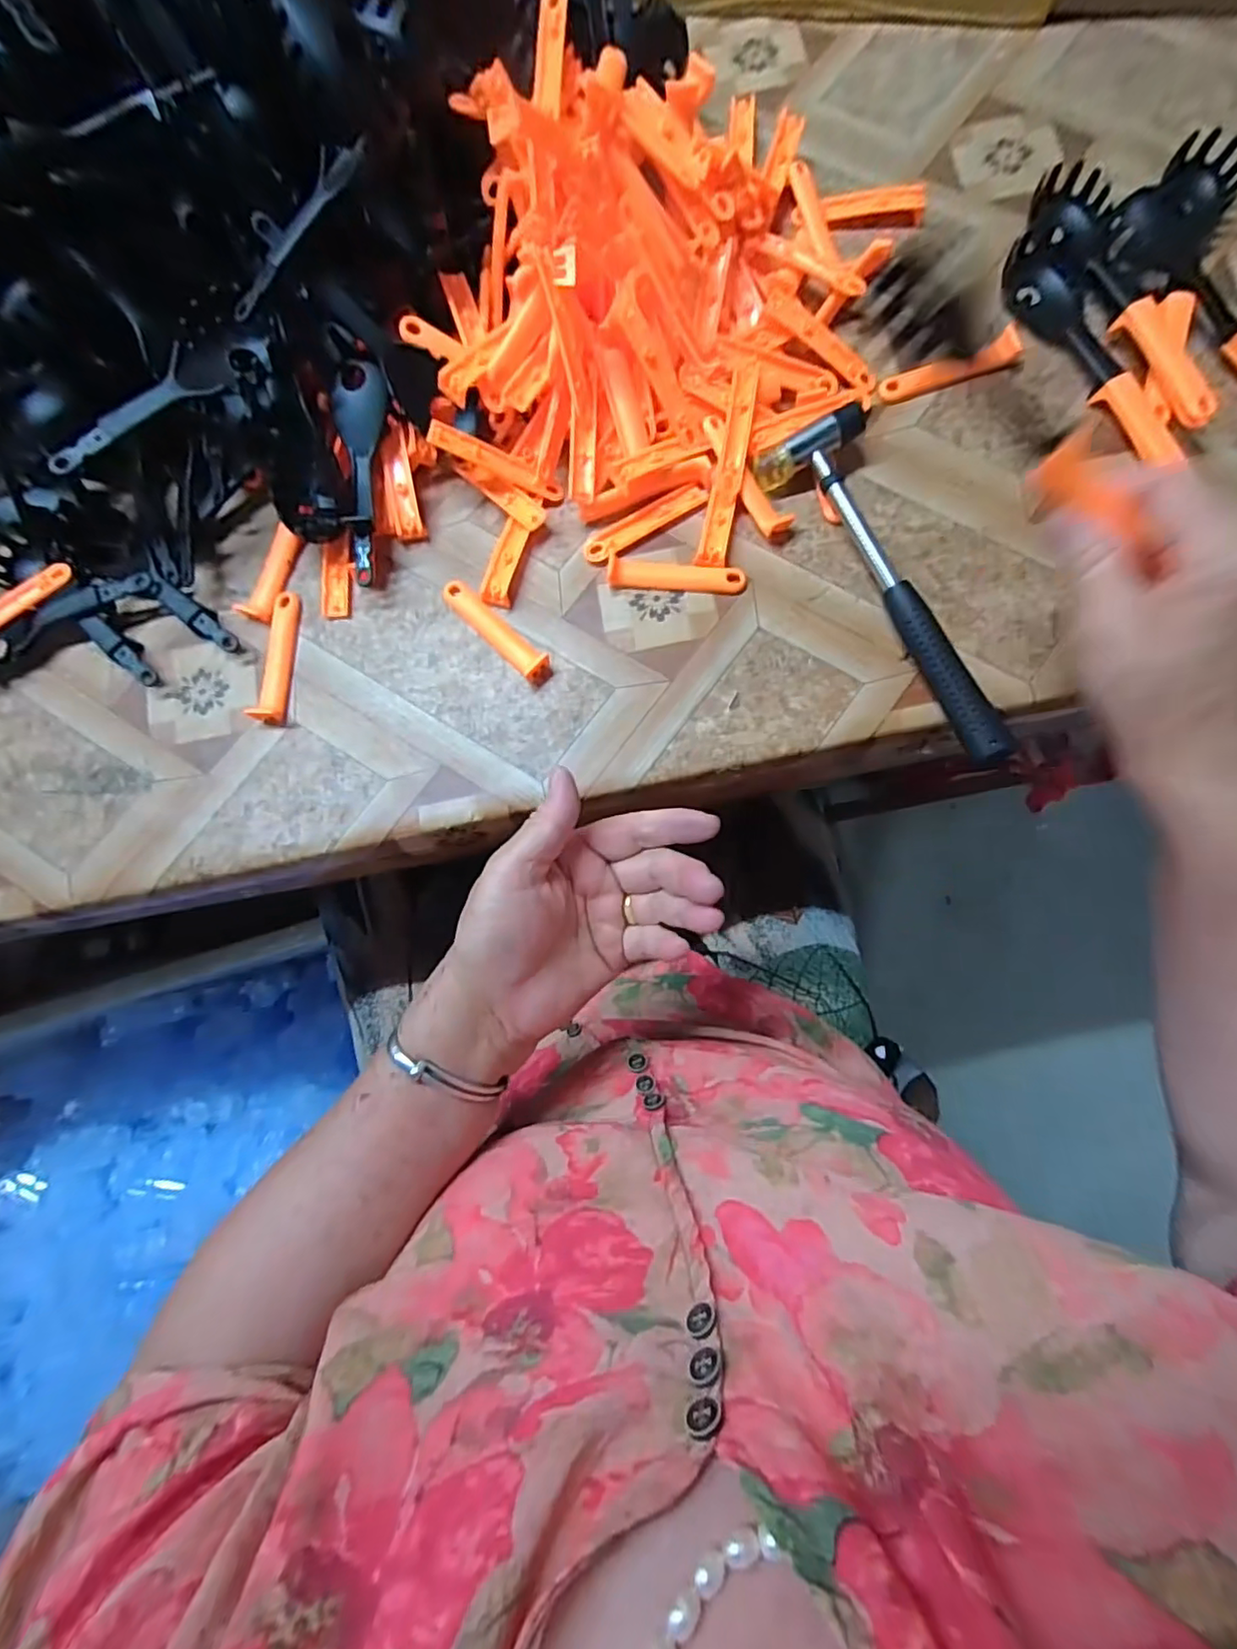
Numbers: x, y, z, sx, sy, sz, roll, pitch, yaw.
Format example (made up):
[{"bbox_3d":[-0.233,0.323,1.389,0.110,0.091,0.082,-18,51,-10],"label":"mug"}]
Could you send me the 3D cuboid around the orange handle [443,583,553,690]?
[{"bbox_3d":[-0.068,-0.109,0.335,0.016,0.007,0.079,-45,83,-5],"label":"orange handle"}]

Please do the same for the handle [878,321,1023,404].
[{"bbox_3d":[0.192,-0.265,0.347,0.082,0.011,0.019,-17,81,-1],"label":"handle"}]

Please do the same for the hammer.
[{"bbox_3d":[0.155,-0.131,0.321,0.057,0.023,0.205,-32,82,-3],"label":"hammer"}]

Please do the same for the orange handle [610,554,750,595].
[{"bbox_3d":[0.033,-0.138,0.334,0.075,0.009,0.015,3,82,2],"label":"orange handle"}]

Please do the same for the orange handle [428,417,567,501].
[{"bbox_3d":[-0.067,-0.202,0.336,0.075,0.008,0.013,16,81,-24],"label":"orange handle"}]

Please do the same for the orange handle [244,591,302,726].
[{"bbox_3d":[-0.191,-0.094,0.338,0.017,0.006,0.076,7,82,3],"label":"orange handle"}]

